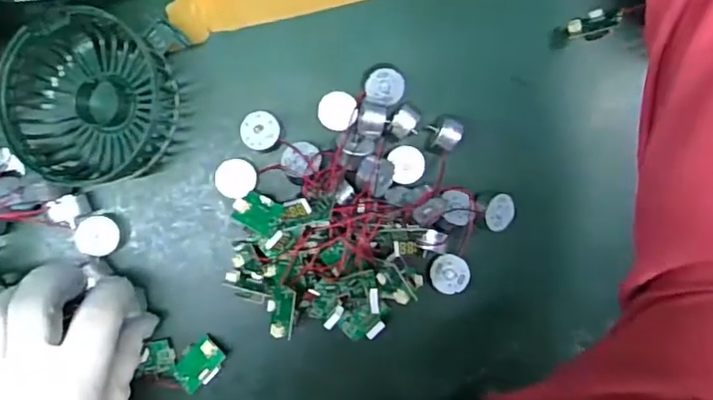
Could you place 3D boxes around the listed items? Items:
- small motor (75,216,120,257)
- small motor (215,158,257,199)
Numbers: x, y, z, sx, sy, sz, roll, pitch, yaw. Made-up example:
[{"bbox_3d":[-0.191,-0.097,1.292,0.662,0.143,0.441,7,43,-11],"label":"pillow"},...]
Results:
[{"bbox_3d":[-0.150,0.021,0.331,0.023,0.010,0.022,0,93,-6],"label":"small motor"},{"bbox_3d":[-0.071,-0.013,0.337,0.023,0.015,0.022,0,93,-6],"label":"small motor"}]

